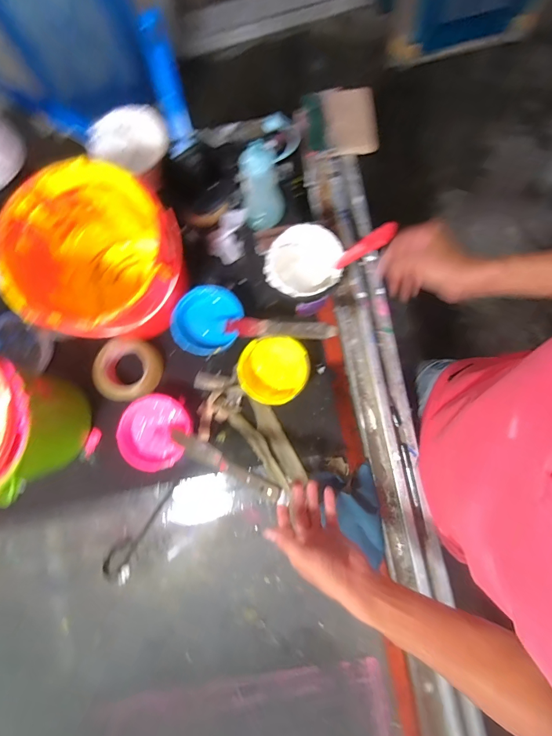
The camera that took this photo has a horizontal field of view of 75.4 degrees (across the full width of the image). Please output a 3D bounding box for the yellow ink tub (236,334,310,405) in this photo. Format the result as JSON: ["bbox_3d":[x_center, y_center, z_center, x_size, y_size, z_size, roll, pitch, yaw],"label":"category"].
[{"bbox_3d":[-0.003,0.004,0.639,0.117,0.055,0.122,43,86,7],"label":"yellow ink tub"}]

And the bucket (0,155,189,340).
[{"bbox_3d":[-0.267,-0.161,0.593,0.239,0.215,0.222,-37,82,-3],"label":"bucket"}]

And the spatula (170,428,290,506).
[{"bbox_3d":[-0.082,0.147,0.549,0.243,0.018,0.028,19,76,34],"label":"spatula"}]

